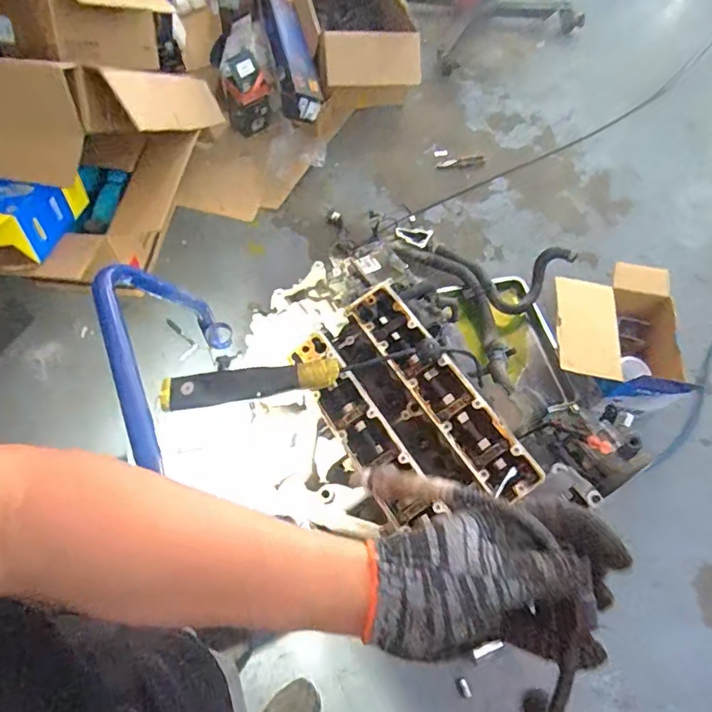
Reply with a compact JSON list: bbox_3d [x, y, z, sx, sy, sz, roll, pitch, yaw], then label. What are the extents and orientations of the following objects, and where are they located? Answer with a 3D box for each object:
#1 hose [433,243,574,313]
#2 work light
[{"bbox_3d":[0.487,-0.330,1.788,0.272,0.169,0.390,-41,71,-21],"label":"hose"},{"bbox_3d":[-0.187,0.049,0.900,0.315,0.043,0.070,-8,61,7],"label":"work light"}]

